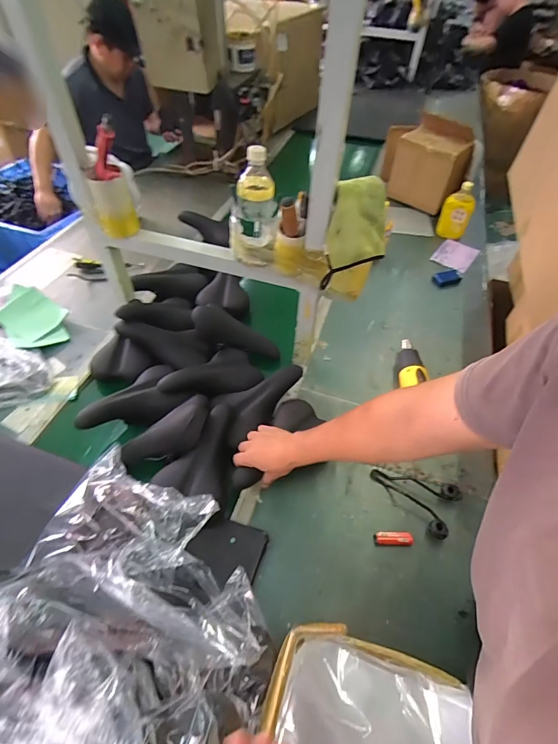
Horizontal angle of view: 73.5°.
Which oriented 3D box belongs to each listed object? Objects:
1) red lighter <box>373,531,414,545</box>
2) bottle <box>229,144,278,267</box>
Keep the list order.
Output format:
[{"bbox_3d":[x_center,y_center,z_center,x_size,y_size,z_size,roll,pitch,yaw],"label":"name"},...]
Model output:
[{"bbox_3d":[0.230,0.332,0.749,0.079,0.007,0.027,2,51,-1],"label":"red lighter"},{"bbox_3d":[-0.053,-0.327,0.755,0.097,0.205,0.089,3,51,0],"label":"bottle"}]

